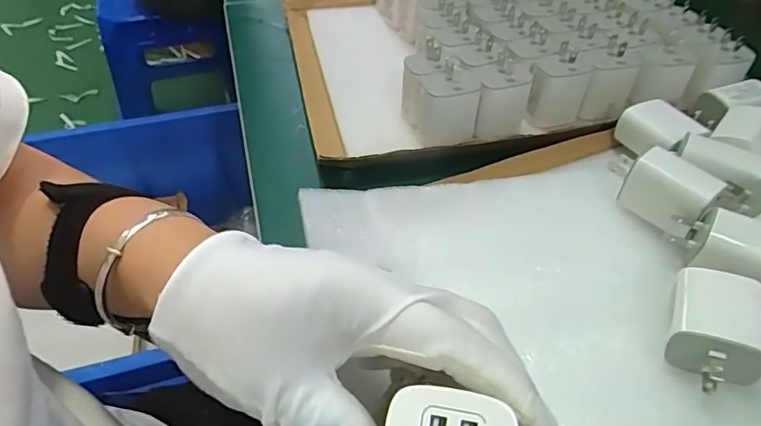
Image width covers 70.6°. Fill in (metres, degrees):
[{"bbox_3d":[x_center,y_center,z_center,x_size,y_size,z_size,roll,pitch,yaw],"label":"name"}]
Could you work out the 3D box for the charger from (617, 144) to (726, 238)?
[{"bbox_3d":[0.172,-0.012,0.324,0.026,0.034,0.047,-31,54,-28],"label":"charger"}]

